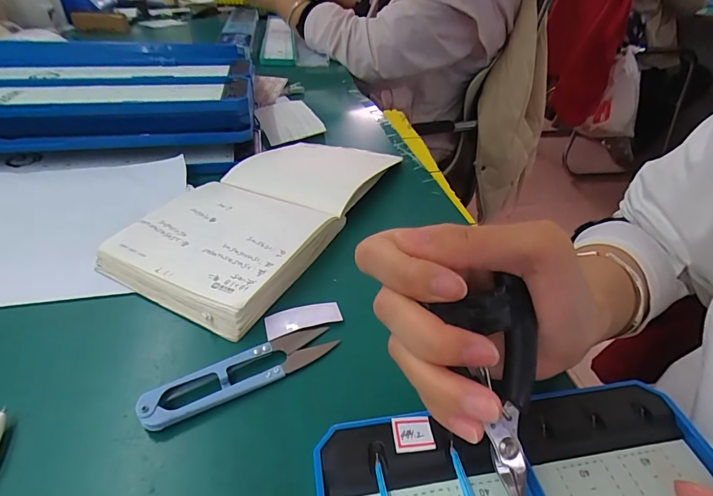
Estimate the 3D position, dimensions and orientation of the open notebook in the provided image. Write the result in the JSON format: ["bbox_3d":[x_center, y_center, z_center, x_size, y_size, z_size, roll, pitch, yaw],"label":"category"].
[{"bbox_3d":[-0.068,-0.040,0.328,0.128,0.022,0.239,20,42,21],"label":"open notebook"}]

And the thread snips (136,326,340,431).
[{"bbox_3d":[-0.059,0.065,0.212,0.100,0.010,0.023,-22,45,-27],"label":"thread snips"}]

